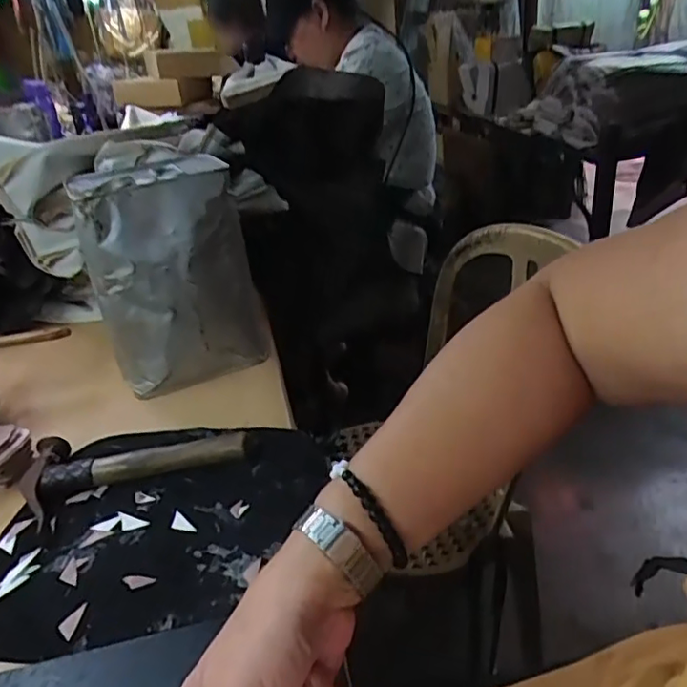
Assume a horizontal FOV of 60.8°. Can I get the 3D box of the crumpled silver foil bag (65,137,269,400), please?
[{"bbox_3d":[-0.183,-0.076,0.647,0.163,0.227,0.105,-15,30,-16],"label":"crumpled silver foil bag"}]

